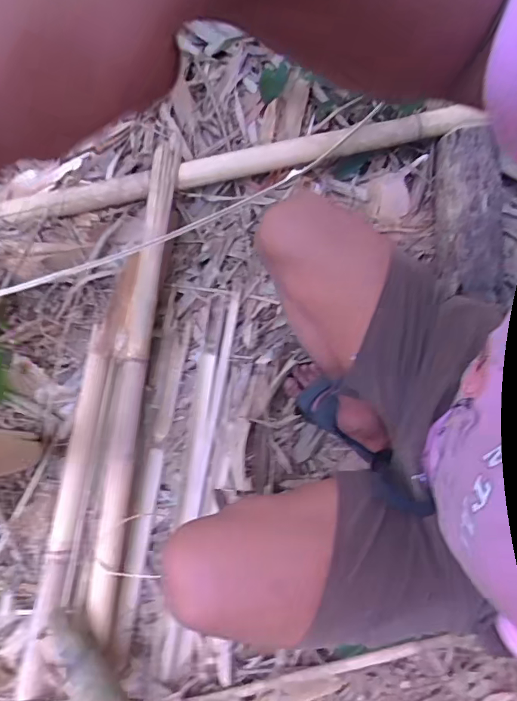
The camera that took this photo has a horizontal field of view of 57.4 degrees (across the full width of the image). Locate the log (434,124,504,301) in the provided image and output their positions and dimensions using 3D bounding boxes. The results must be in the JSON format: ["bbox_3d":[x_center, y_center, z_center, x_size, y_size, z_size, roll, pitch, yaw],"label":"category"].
[{"bbox_3d":[0.368,-0.231,0.833,0.107,0.107,0.314,7,71,4],"label":"log"}]

